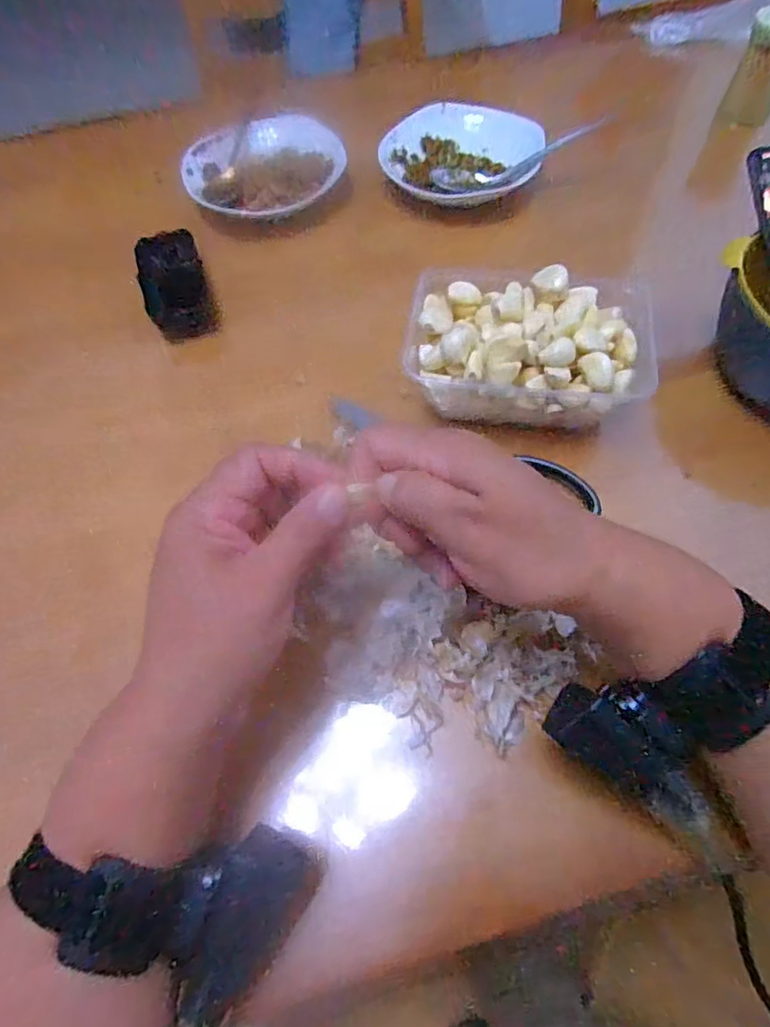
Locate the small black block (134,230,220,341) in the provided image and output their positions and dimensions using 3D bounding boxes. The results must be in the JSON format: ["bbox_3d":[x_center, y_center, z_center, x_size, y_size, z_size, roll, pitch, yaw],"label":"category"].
[{"bbox_3d":[-0.184,-0.201,0.492,0.054,0.042,0.086,-18,62,-7],"label":"small black block"}]

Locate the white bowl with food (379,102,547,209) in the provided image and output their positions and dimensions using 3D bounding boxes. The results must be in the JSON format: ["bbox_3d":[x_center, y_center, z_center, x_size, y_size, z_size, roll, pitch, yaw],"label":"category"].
[{"bbox_3d":[0.076,-0.359,0.562,0.152,0.035,0.117,2,61,4],"label":"white bowl with food"}]

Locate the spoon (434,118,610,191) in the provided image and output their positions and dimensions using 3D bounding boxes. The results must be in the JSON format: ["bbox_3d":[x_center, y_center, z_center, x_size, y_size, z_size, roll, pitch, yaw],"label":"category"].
[{"bbox_3d":[0.124,-0.333,0.531,0.157,0.028,0.018,-10,59,20],"label":"spoon"}]

